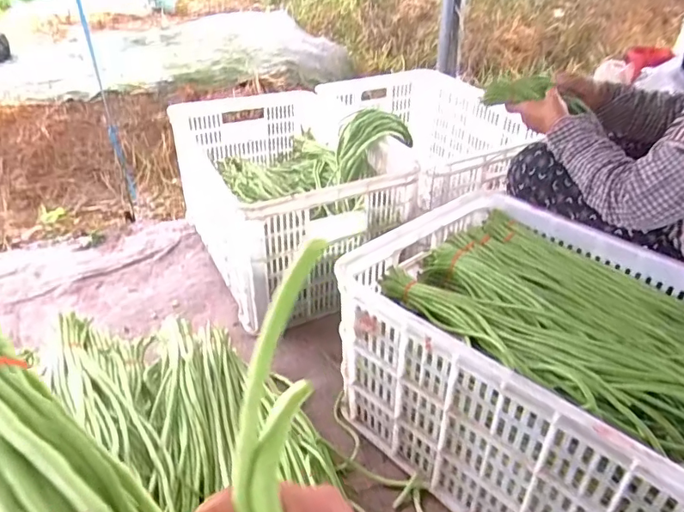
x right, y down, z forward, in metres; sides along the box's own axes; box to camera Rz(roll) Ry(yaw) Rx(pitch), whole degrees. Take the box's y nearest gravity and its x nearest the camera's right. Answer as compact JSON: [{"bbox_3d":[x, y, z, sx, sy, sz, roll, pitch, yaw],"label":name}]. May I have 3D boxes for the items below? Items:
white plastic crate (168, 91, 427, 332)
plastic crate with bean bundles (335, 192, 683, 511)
[{"bbox_3d":[-0.124,-0.168,1.242,0.444,0.286,0.589,-17,40,-22],"label":"white plastic crate"},{"bbox_3d":[0.358,0.159,0.790,0.605,0.308,0.470,31,46,34],"label":"plastic crate with bean bundles"}]

